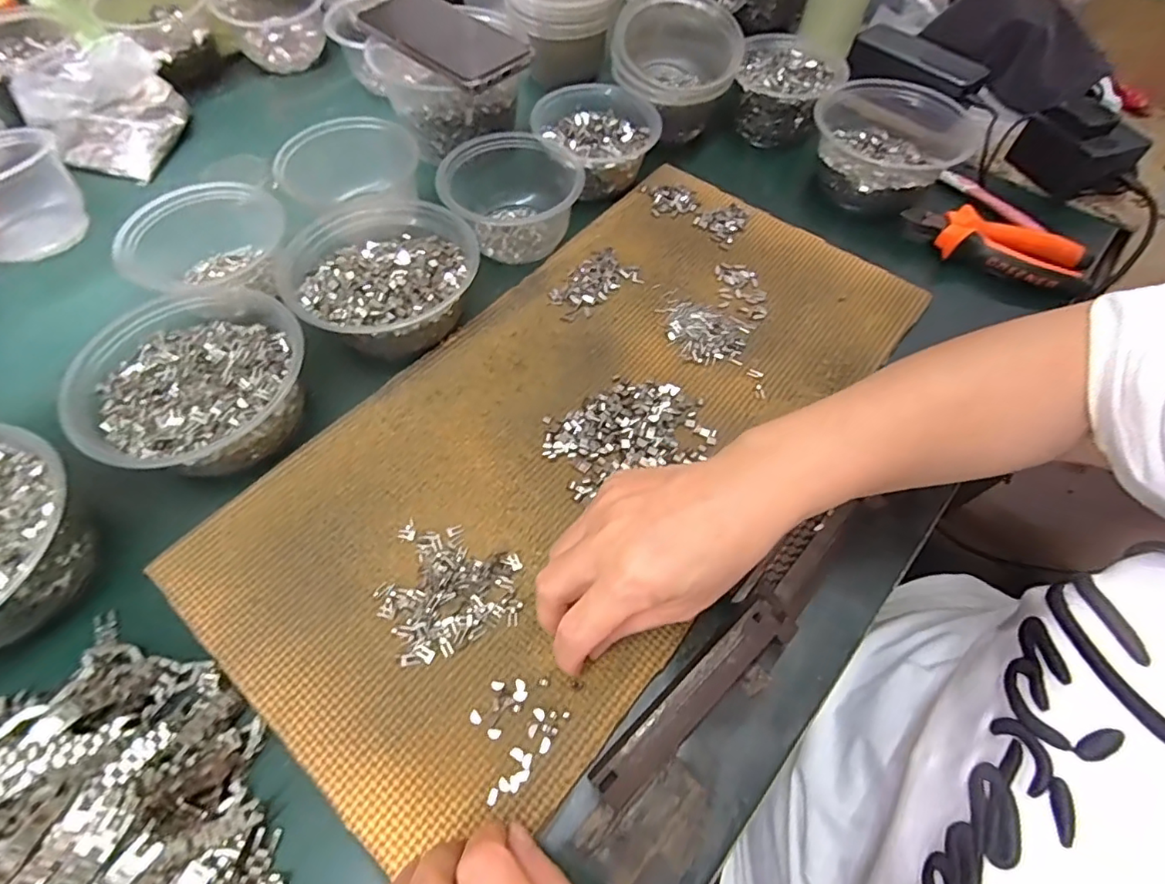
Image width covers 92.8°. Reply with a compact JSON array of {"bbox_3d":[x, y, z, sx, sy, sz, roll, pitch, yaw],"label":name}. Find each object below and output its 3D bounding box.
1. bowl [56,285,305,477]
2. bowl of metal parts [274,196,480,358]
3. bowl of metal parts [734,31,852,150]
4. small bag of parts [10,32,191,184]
[{"bbox_3d":[-0.253,-0.036,0.365,0.127,0.052,0.130,1,60,-2],"label":"bowl"},{"bbox_3d":[-0.154,-0.125,0.422,0.138,0.051,0.131,1,60,-2],"label":"bowl of metal parts"},{"bbox_3d":[0.203,-0.353,0.566,0.104,0.064,0.112,19,61,9],"label":"bowl of metal parts"},{"bbox_3d":[-0.454,-0.327,0.530,0.114,0.064,0.127,11,60,4],"label":"small bag of parts"}]

